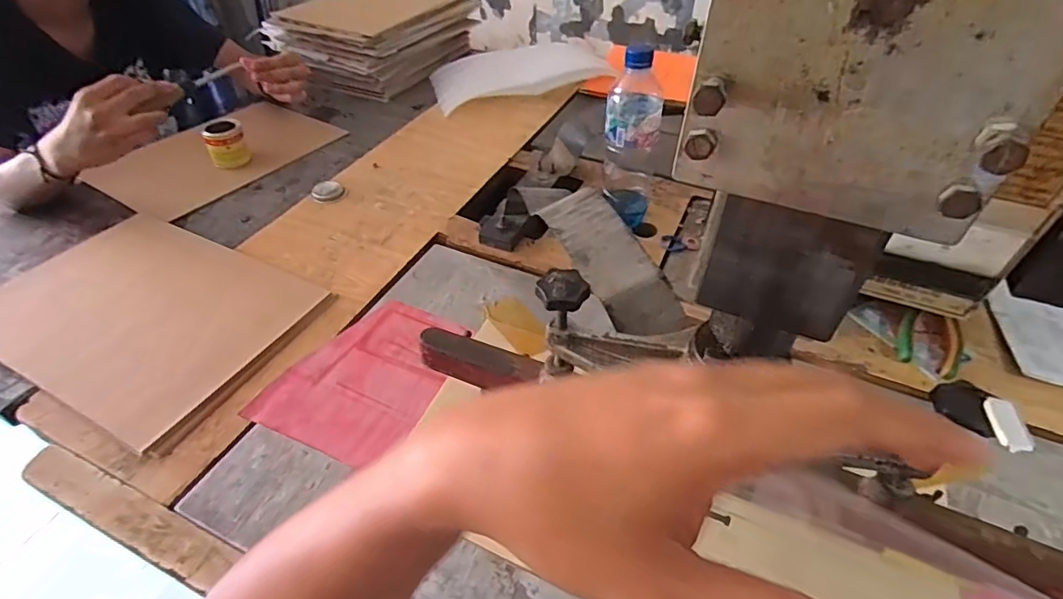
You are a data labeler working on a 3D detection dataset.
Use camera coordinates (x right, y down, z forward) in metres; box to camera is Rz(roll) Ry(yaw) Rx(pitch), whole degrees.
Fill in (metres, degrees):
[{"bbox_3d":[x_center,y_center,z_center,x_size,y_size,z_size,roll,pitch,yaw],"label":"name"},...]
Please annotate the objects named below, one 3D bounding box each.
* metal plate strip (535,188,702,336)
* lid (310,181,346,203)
[{"bbox_3d":[0.065,-0.038,0.471,0.060,0.024,0.178,-24,52,-8],"label":"metal plate strip"},{"bbox_3d":[-0.289,-0.157,0.772,0.044,0.008,0.038,-30,52,-30],"label":"lid"}]

